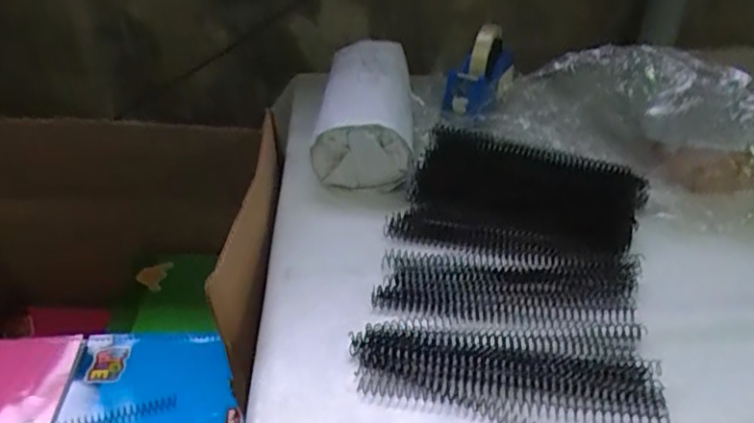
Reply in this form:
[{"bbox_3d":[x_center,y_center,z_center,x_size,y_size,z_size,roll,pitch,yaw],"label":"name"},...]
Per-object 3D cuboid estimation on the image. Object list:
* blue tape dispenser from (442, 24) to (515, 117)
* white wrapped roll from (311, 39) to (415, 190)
[{"bbox_3d":[0.130,-0.176,0.758,0.066,0.079,0.179,13,37,15],"label":"blue tape dispenser"},{"bbox_3d":[-0.011,-0.128,0.722,0.105,0.084,0.252,3,36,0],"label":"white wrapped roll"}]

